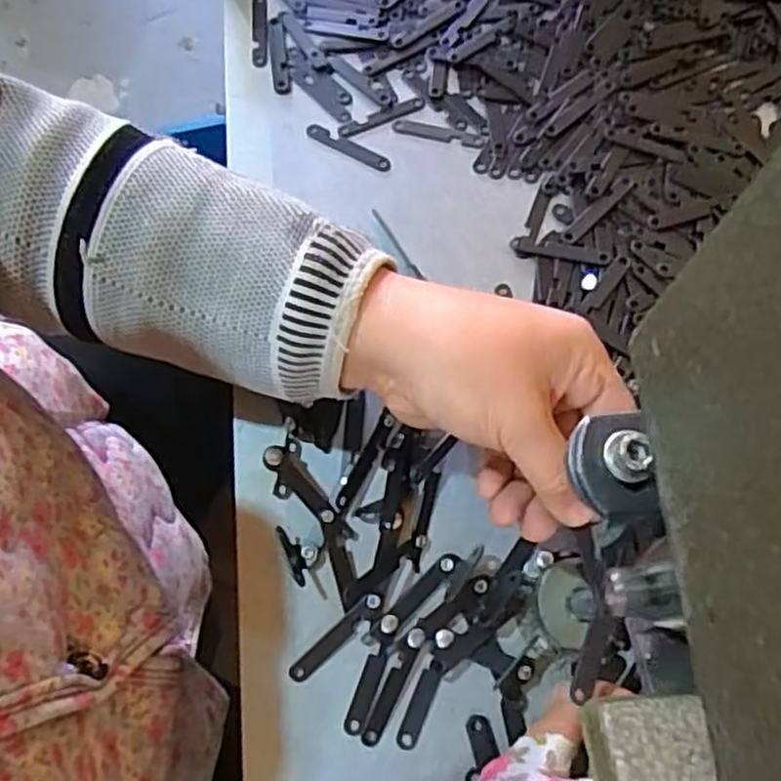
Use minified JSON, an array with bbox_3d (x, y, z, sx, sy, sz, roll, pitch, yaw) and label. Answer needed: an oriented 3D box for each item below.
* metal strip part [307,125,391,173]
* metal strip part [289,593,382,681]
[{"bbox_3d":[-0.023,-0.136,0.420,0.052,0.004,0.008,29,75,11],"label":"metal strip part"},{"bbox_3d":[-0.025,0.109,0.337,0.051,0.006,0.008,-42,75,-11],"label":"metal strip part"}]

